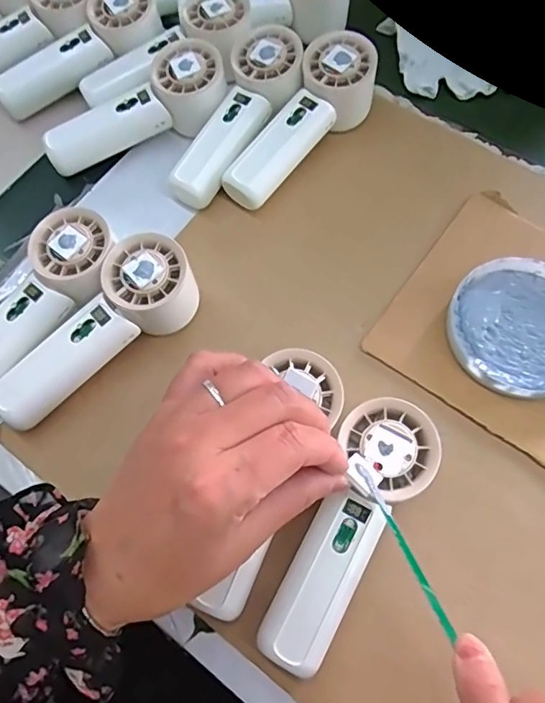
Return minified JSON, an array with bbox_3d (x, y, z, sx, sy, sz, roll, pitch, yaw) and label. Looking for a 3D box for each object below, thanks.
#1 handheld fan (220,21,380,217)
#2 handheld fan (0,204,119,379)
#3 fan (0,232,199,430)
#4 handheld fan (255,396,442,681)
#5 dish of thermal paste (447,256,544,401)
[{"bbox_3d":[0.024,-0.181,0.420,0.052,0.054,0.154,35,73,15],"label":"handheld fan"},{"bbox_3d":[-0.162,-0.023,0.366,0.056,0.056,0.152,30,72,13],"label":"handheld fan"},{"bbox_3d":[-0.116,-0.008,0.357,0.057,0.055,0.156,38,74,16],"label":"fan"},{"bbox_3d":[0.041,0.103,0.305,0.052,0.051,0.152,30,72,13],"label":"handheld fan"},{"bbox_3d":[0.176,-0.017,0.368,0.097,0.015,0.101,-1,68,2],"label":"dish of thermal paste"}]

